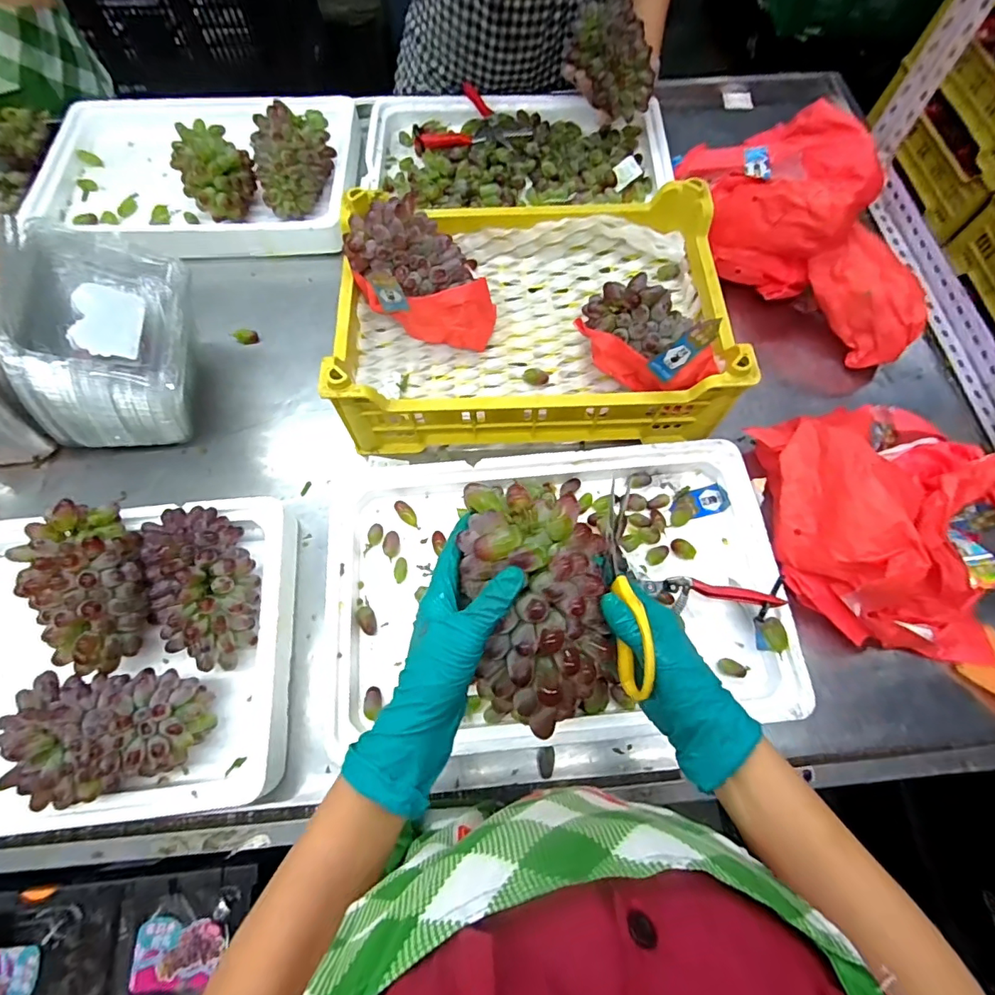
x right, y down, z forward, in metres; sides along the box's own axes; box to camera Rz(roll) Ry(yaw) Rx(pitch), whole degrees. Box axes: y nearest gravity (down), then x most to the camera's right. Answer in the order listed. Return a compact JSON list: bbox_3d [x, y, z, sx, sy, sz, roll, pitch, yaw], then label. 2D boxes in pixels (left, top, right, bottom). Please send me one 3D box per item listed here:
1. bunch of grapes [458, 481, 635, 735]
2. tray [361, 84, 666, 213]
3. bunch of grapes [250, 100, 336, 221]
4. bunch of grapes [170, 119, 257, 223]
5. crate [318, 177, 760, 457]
[{"bbox_3d":[0.027,0.068,0.338,0.104,0.089,0.166,-6,65,-4],"label":"bunch of grapes"},{"bbox_3d":[0.032,-0.589,0.826,0.496,0.042,0.280,-4,68,-1],"label":"tray"},{"bbox_3d":[-0.304,-0.502,0.719,0.103,0.084,0.150,-4,65,-3],"label":"bunch of grapes"},{"bbox_3d":[-0.413,-0.476,0.720,0.104,0.084,0.133,-27,68,-13],"label":"bunch of grapes"},{"bbox_3d":[0.040,-0.228,0.603,0.446,0.147,0.308,-2,68,-1],"label":"crate"}]

